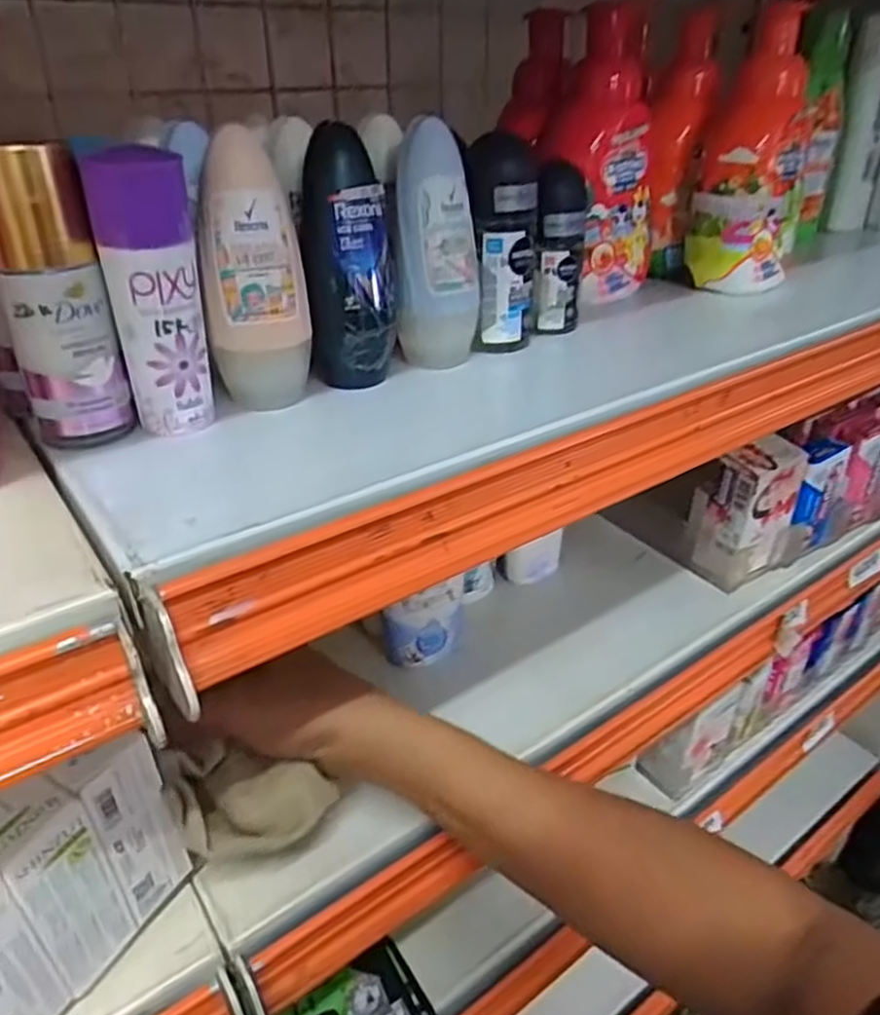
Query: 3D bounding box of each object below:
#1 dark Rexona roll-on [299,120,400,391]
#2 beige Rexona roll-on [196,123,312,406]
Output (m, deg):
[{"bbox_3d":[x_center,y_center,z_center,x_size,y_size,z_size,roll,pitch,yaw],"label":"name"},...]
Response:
[{"bbox_3d":[-0.040,-0.110,0.329,0.040,0.102,0.036,-3,31,-6],"label":"dark Rexona roll-on"},{"bbox_3d":[-0.077,-0.094,0.308,0.042,0.107,0.027,-10,33,-16],"label":"beige Rexona roll-on"}]

